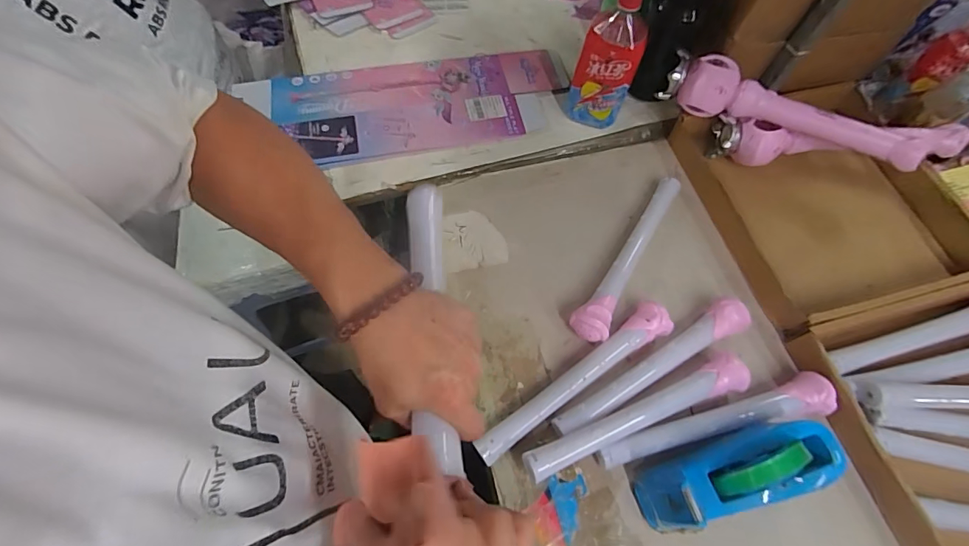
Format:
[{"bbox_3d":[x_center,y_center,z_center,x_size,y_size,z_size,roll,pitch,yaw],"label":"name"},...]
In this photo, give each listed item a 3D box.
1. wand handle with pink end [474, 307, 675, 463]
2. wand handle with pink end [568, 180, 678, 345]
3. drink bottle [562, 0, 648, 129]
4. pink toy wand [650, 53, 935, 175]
[{"bbox_3d":[0.119,0.136,0.564,0.302,0.038,0.046,-33,70,-16],"label":"wand handle with pink end"},{"bbox_3d":[0.217,-0.028,0.645,0.047,0.052,0.304,32,68,12],"label":"wand handle with pink end"},{"bbox_3d":[0.188,-0.327,0.693,0.090,0.218,0.068,12,66,4],"label":"drink bottle"},{"bbox_3d":[0.457,-0.244,0.668,0.361,0.075,0.070,23,66,9],"label":"pink toy wand"}]

